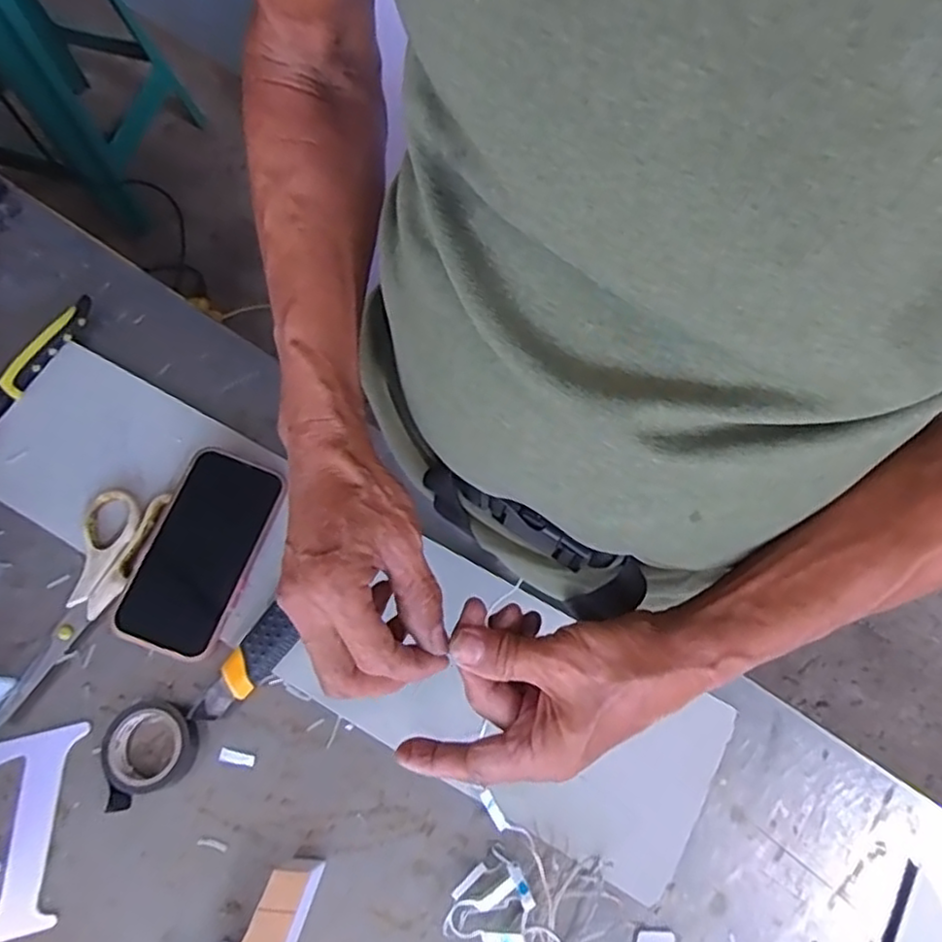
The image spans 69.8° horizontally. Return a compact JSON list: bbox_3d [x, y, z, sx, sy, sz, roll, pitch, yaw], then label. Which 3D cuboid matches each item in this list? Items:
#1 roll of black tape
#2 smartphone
[{"bbox_3d":[-0.220,0.189,0.462,0.064,0.019,0.059,-1,72,2],"label":"roll of black tape"},{"bbox_3d":[-0.201,0.059,0.502,0.080,0.014,0.149,21,72,-1],"label":"smartphone"}]

